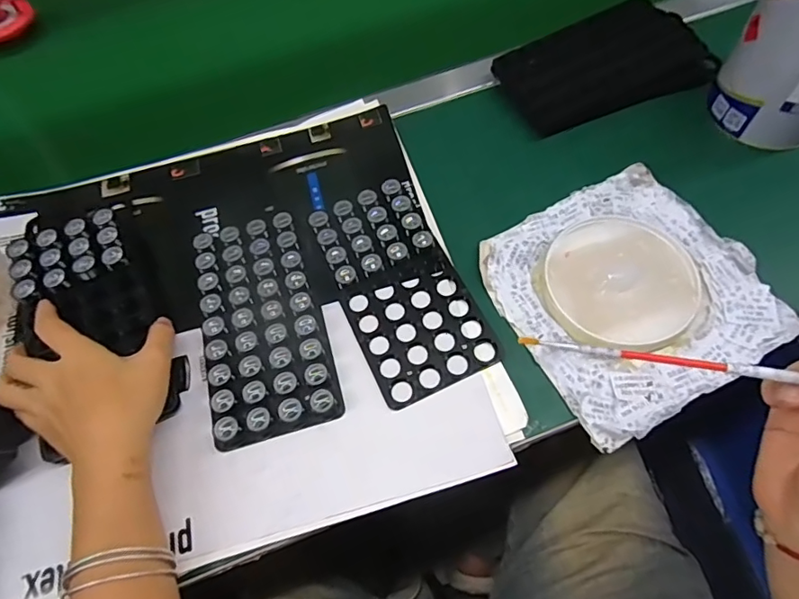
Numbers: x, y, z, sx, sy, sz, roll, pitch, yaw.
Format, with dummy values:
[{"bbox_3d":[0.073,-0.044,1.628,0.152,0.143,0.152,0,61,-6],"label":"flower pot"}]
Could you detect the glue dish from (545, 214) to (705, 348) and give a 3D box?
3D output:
[{"bbox_3d":[0.178,-0.015,0.417,0.115,0.016,0.117,-2,62,3],"label":"glue dish"}]

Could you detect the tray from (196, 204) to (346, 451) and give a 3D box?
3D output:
[{"bbox_3d":[-0.113,0.016,0.422,0.095,0.016,0.190,-15,62,-4],"label":"tray"}]

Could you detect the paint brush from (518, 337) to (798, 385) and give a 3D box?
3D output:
[{"bbox_3d":[0.196,0.041,0.297,0.245,0.009,0.006,7,62,18],"label":"paint brush"}]

